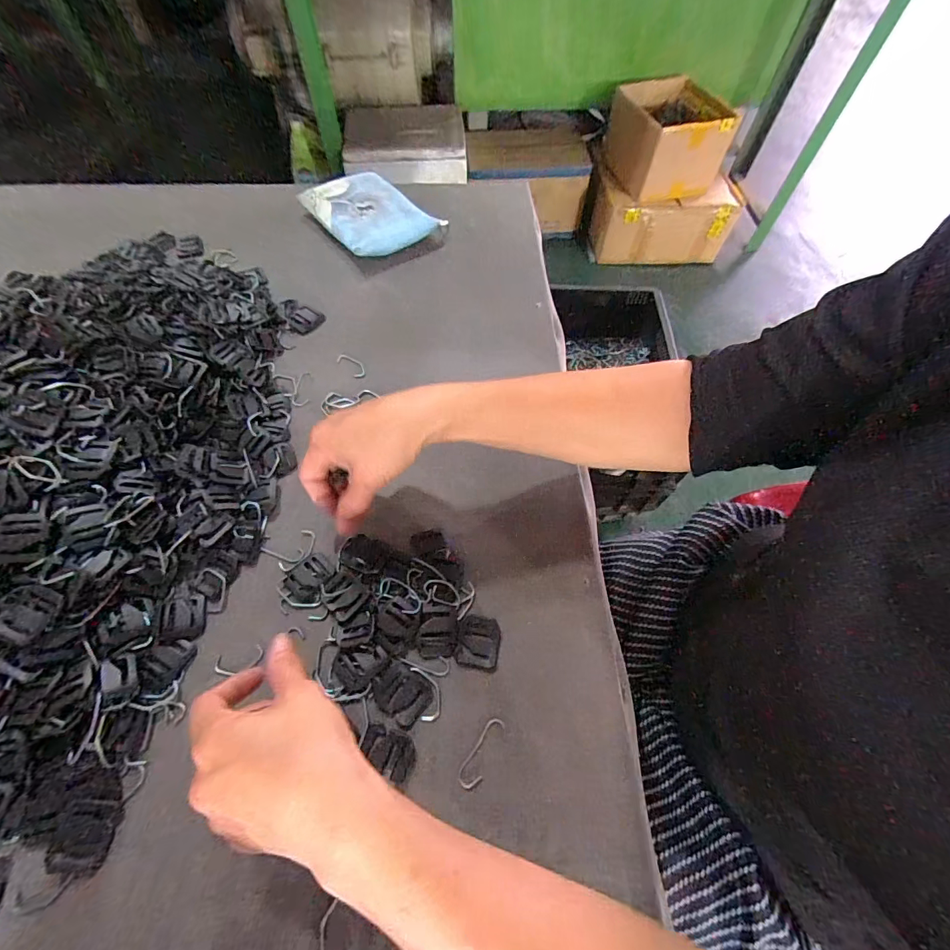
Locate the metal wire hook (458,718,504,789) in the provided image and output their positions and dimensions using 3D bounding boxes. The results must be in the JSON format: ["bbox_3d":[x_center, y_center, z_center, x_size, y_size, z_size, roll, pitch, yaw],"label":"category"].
[{"bbox_3d":[0.006,0.185,0.285,0.014,0.004,0.045,33,65,16],"label":"metal wire hook"}]

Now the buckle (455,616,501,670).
[{"bbox_3d":[0.002,0.125,0.321,0.032,0.004,0.035,7,60,2],"label":"buckle"}]

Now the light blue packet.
[{"bbox_3d":[-0.138,-0.342,0.562,0.118,0.035,0.153,-37,68,-19],"label":"light blue packet"}]

